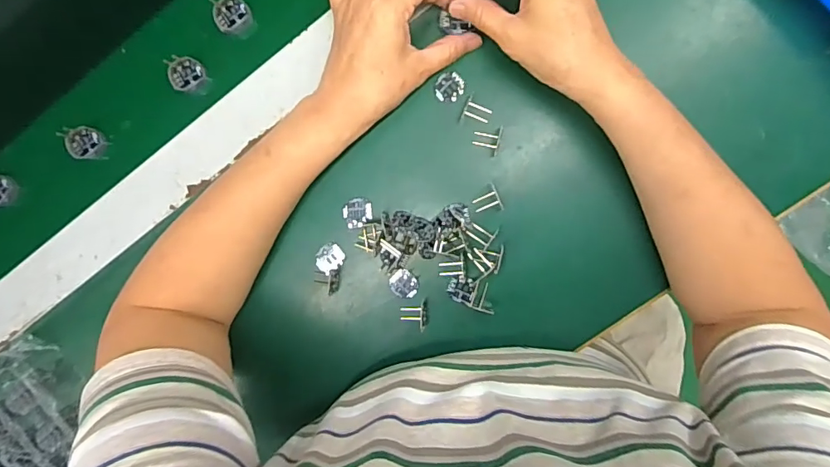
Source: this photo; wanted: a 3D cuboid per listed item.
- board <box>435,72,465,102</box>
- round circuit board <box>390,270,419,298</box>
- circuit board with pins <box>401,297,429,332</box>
[{"bbox_3d":[0.028,-0.118,0.387,0.022,0.004,0.023,0,95,5],"label":"board"},{"bbox_3d":[-0.009,0.043,0.408,0.022,0.004,0.025,-40,90,7],"label":"round circuit board"},{"bbox_3d":[-0.001,0.070,0.405,0.024,0.017,0.027,8,95,4],"label":"circuit board with pins"}]

